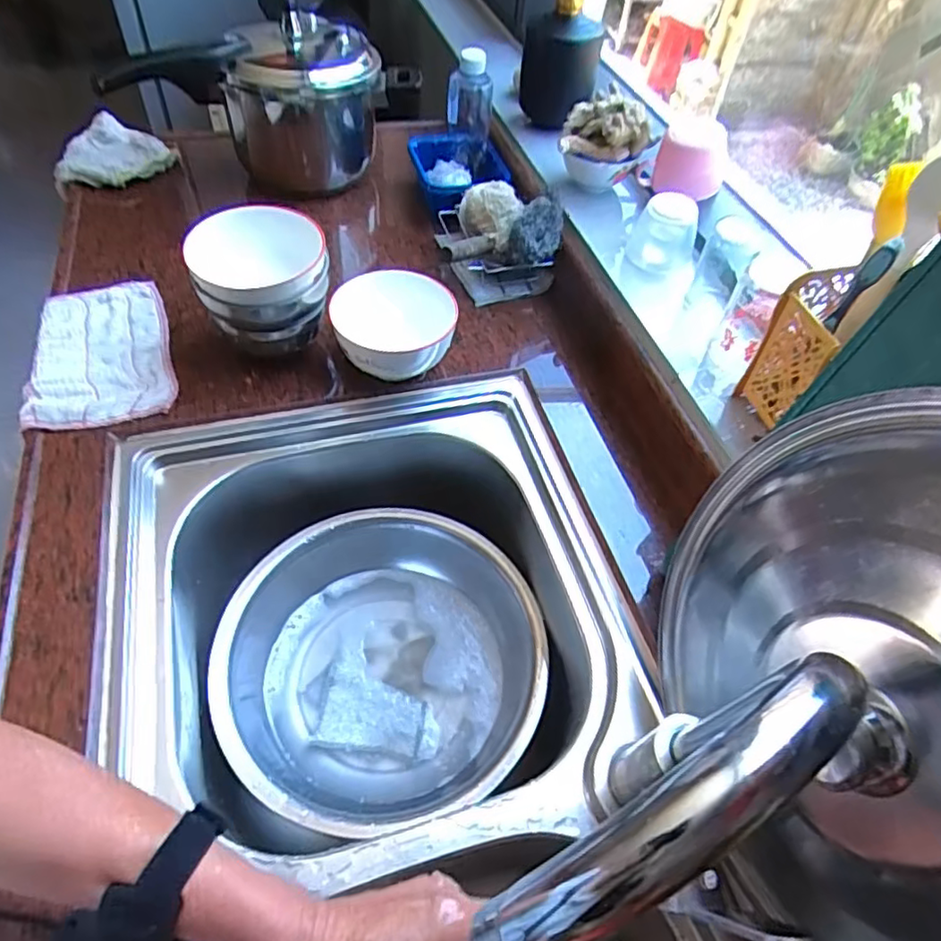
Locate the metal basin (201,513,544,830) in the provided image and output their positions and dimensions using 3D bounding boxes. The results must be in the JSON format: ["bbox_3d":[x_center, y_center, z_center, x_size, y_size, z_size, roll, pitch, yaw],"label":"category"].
[{"bbox_3d":[-0.097,0.192,0.655,0.310,0.096,0.281,-17,56,-18],"label":"metal basin"}]

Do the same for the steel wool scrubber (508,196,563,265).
[{"bbox_3d":[0.078,-0.286,0.732,0.058,0.070,0.057,9,52,2],"label":"steel wool scrubber"}]

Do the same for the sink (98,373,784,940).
[{"bbox_3d":[-0.044,0.291,0.511,0.422,0.205,0.769,-11,54,-13],"label":"sink"}]

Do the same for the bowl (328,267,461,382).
[{"bbox_3d":[-0.081,-0.145,0.663,0.124,0.079,0.113,3,52,-3],"label":"bowl"}]

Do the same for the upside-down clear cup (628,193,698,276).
[{"bbox_3d":[0.217,-0.264,0.695,0.059,0.090,0.062,13,52,5],"label":"upside-down clear cup"}]

